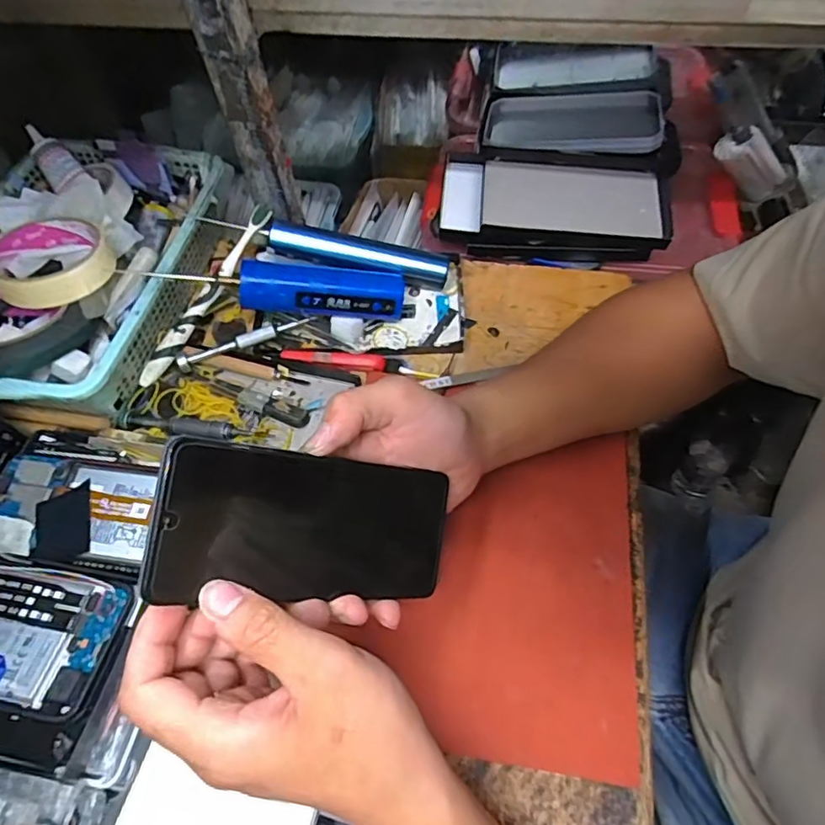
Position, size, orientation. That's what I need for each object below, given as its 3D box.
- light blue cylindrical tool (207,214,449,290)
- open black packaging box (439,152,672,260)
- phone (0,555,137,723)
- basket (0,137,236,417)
[{"bbox_3d":[-0.045,-0.138,0.489,0.153,0.021,0.025,11,60,-8],"label":"light blue cylindrical tool"},{"bbox_3d":[0.136,-0.201,0.553,0.215,0.042,0.108,9,60,8],"label":"open black packaging box"},{"bbox_3d":[-0.255,0.123,0.329,0.165,0.007,0.079,8,53,4],"label":"phone"},{"bbox_3d":[-0.283,-0.124,0.478,0.197,0.070,0.276,11,61,10],"label":"basket"}]

